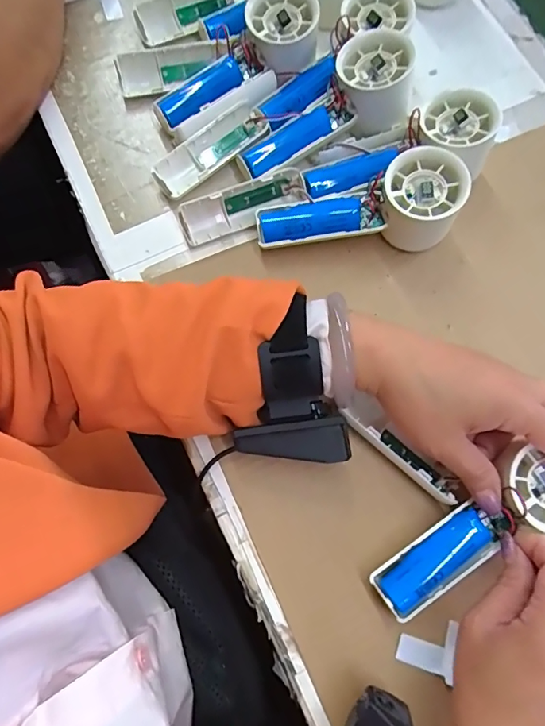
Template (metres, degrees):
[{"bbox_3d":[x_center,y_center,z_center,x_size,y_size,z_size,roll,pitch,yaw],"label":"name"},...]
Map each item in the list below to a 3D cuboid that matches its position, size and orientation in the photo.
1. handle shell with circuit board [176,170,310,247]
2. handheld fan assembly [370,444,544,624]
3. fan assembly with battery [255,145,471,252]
[{"bbox_3d":[-0.022,-0.121,0.364,0.099,0.026,0.026,-21,76,-9],"label":"handle shell with circuit board"},{"bbox_3d":[0.127,0.100,0.283,0.147,0.027,0.050,-33,76,6],"label":"handheld fan assembly"},{"bbox_3d":[0.063,-0.107,0.345,0.141,0.057,0.055,-14,75,-8],"label":"fan assembly with battery"}]

